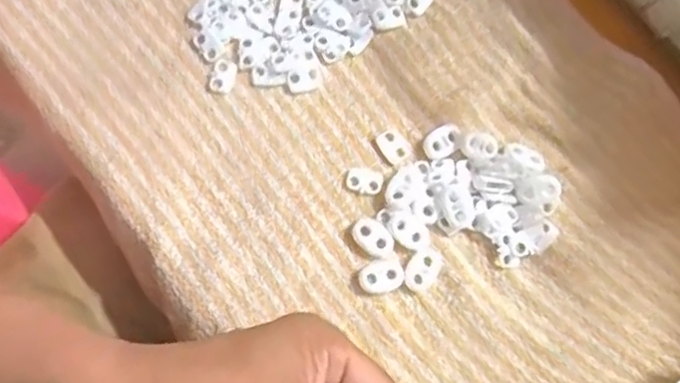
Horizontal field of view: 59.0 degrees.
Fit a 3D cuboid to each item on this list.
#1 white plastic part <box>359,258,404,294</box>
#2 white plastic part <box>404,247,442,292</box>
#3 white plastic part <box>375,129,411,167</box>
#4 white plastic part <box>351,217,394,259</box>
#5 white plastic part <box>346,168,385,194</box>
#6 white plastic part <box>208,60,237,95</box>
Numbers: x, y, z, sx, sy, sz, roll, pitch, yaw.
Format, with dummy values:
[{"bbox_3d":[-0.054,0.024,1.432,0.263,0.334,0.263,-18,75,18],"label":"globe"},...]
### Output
[{"bbox_3d":[0.021,0.043,0.304,0.023,0.005,0.016,-15,77,-3],"label":"white plastic part"},{"bbox_3d":[0.042,0.040,0.306,0.015,0.004,0.023,36,80,8],"label":"white plastic part"},{"bbox_3d":[0.029,-0.024,0.321,0.014,0.004,0.018,-35,79,-7],"label":"white plastic part"},{"bbox_3d":[0.017,0.024,0.307,0.023,0.004,0.015,43,81,9],"label":"white plastic part"},{"bbox_3d":[0.013,-0.006,0.316,0.020,0.004,0.013,9,77,2],"label":"white plastic part"},{"bbox_3d":[-0.063,-0.062,0.324,0.013,0.004,0.019,14,77,3],"label":"white plastic part"}]

